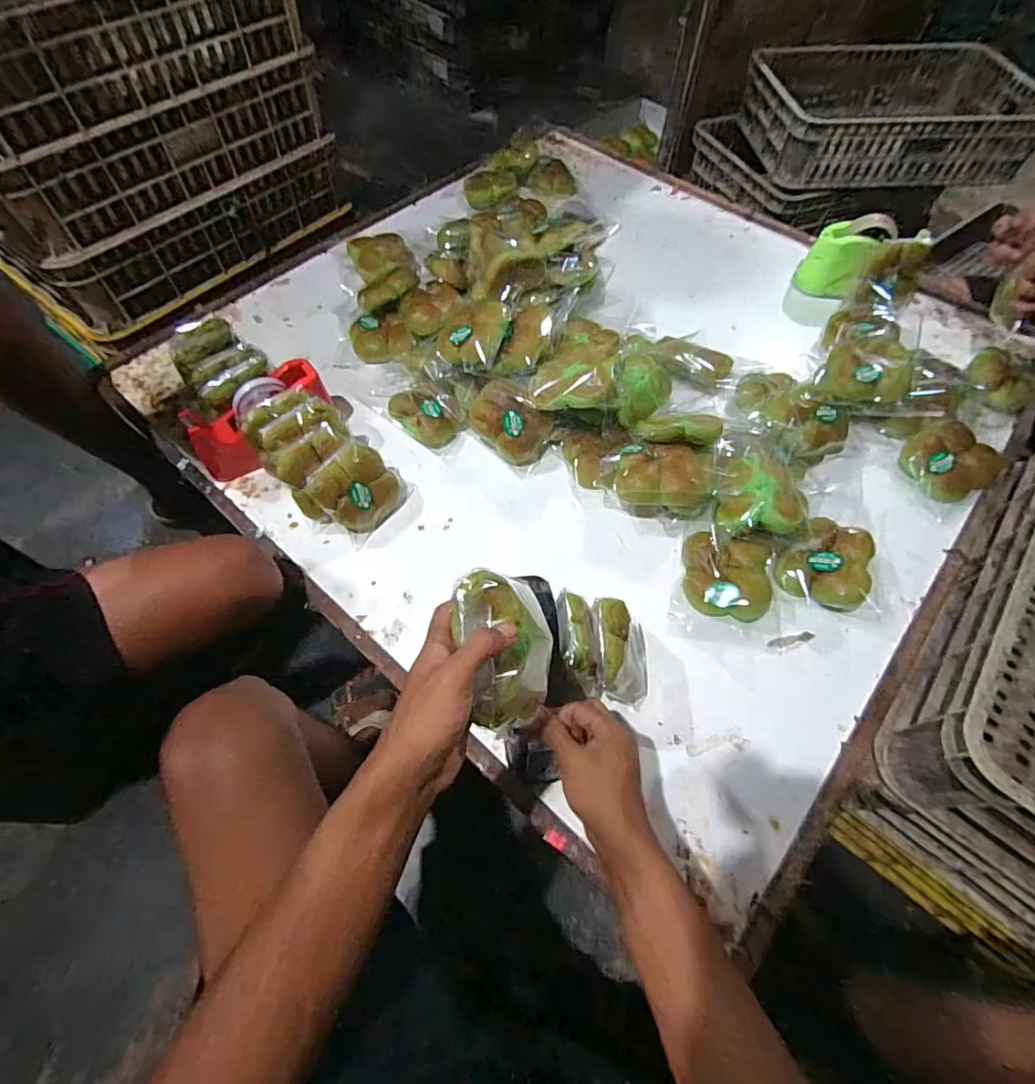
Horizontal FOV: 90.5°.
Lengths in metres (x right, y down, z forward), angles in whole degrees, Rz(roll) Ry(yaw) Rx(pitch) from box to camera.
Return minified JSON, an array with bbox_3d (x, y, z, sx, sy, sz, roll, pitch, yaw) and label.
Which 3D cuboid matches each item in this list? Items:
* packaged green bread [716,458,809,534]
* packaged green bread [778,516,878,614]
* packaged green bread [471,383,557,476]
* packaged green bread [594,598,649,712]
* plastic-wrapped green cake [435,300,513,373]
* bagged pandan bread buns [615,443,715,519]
[{"bbox_3d":[0.318,-0.056,0.667,0.111,0.048,0.107,1,60,-1],"label":"packaged green bread"},{"bbox_3d":[0.399,0.023,0.667,0.104,0.042,0.118,21,64,13],"label":"packaged green bread"},{"bbox_3d":[-0.012,-0.174,0.764,0.121,0.076,0.080,33,67,18],"label":"packaged green bread"},{"bbox_3d":[0.121,0.126,0.591,0.077,0.102,0.104,6,62,5],"label":"packaged green bread"},{"bbox_3d":[-0.067,-0.322,0.785,0.113,0.051,0.138,12,61,5],"label":"plastic-wrapped green cake"},{"bbox_3d":[0.199,-0.083,0.713,0.128,0.068,0.090,3,61,3],"label":"bagged pandan bread buns"}]

